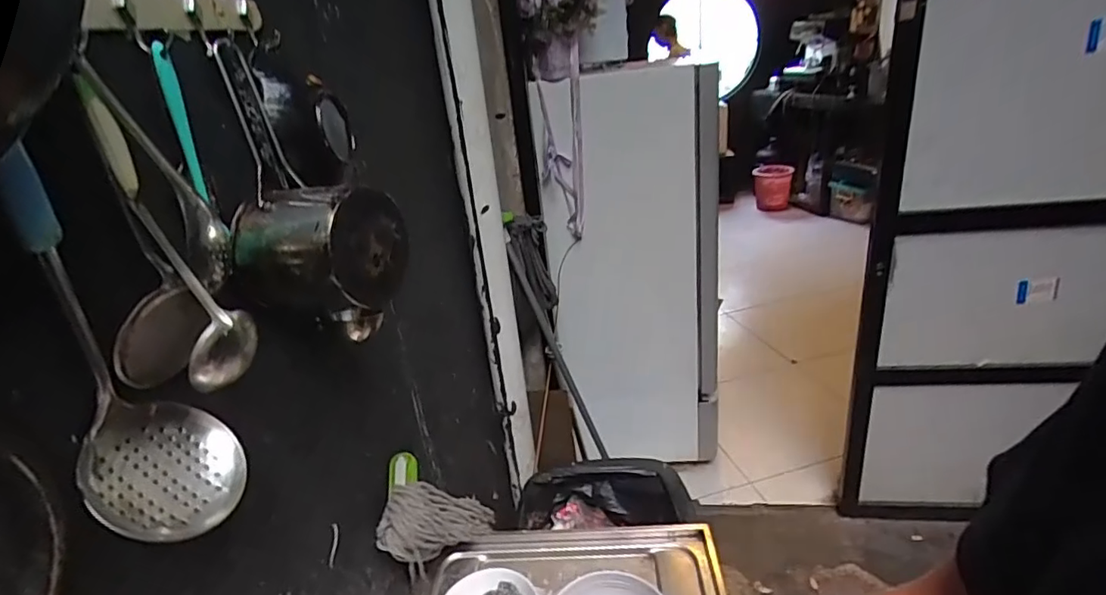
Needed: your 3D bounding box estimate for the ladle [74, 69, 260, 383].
[{"bbox_3d":[-0.280,-0.038,0.421,0.051,0.233,0.041,-19,27,-26],"label":"ladle"}]

